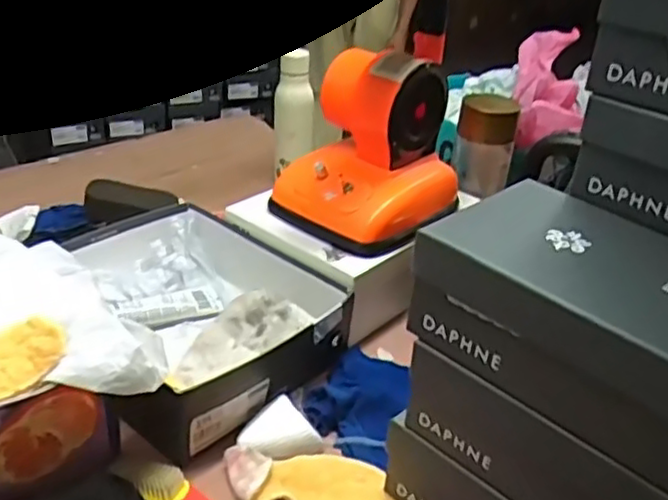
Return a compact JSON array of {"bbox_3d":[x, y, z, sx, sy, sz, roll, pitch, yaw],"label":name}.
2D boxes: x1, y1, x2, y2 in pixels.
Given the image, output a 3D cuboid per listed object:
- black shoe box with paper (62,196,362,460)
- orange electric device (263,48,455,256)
[{"bbox_3d":[-0.176,0.068,0.826,0.277,0.088,0.329,-22,41,-37],"label":"black shoe box with paper"},{"bbox_3d":[0.042,-0.134,0.881,0.175,0.189,0.191,27,37,30],"label":"orange electric device"}]

